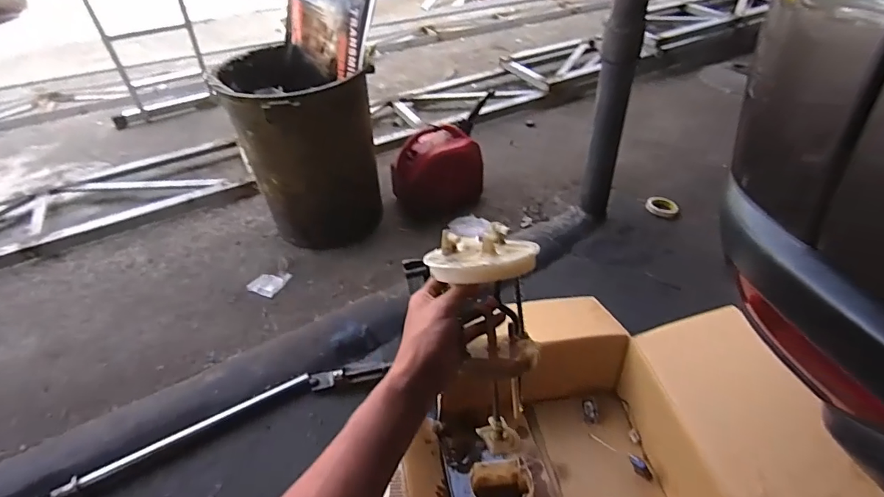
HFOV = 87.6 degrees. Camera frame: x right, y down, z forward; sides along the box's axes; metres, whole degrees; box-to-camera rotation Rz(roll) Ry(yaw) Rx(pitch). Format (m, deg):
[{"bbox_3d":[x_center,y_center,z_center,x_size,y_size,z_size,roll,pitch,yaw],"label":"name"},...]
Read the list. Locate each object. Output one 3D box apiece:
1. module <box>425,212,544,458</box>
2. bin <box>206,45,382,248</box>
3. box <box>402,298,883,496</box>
[{"bbox_3d":[0.052,0.109,0.526,0.114,0.261,0.101,-5,12,-3],"label":"module"},{"bbox_3d":[-0.449,-0.317,1.521,0.377,0.535,0.407,-25,46,-24],"label":"bin"},{"bbox_3d":[0.258,0.382,0.873,0.647,0.382,0.487,-8,41,-7],"label":"box"}]

